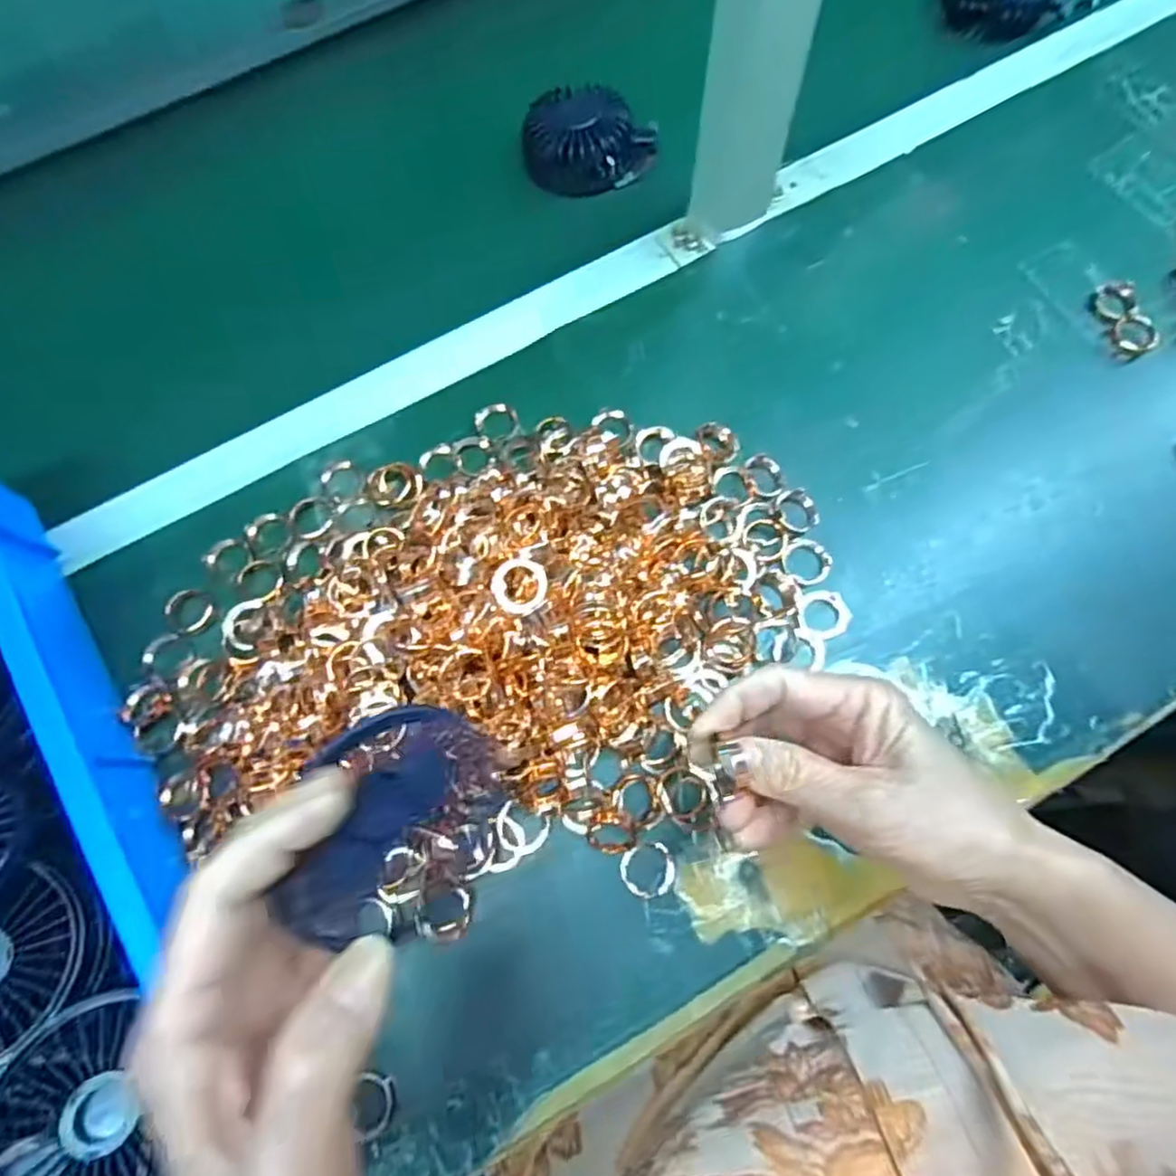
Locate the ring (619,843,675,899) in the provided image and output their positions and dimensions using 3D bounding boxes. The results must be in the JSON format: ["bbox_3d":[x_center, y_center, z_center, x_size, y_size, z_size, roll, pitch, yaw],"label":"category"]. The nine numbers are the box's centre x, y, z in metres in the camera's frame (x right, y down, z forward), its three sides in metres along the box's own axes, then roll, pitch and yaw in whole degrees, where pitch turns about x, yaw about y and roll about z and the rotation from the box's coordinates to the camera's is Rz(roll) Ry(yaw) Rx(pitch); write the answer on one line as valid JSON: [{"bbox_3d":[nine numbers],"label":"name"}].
[{"bbox_3d":[0.032,0.151,0.364,0.029,0.005,0.027,-1,78,6],"label":"ring"}]

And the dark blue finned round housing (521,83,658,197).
[{"bbox_3d":[-0.001,-0.349,0.522,0.098,0.043,0.070,-20,71,-4],"label":"dark blue finned round housing"}]

